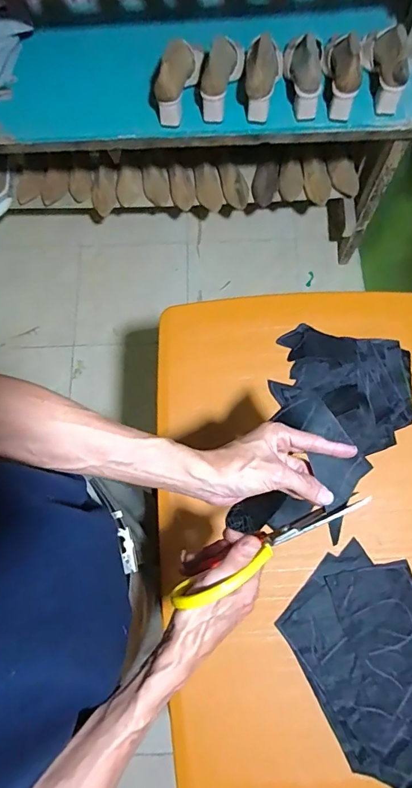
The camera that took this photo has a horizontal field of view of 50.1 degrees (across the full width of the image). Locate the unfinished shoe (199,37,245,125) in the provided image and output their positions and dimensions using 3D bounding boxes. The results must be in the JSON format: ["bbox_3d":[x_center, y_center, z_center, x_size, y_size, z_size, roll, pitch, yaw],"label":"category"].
[{"bbox_3d":[0.037,-0.751,1.041,0.090,0.087,0.189,9,74,4],"label":"unfinished shoe"}]

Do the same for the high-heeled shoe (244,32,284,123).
[{"bbox_3d":[0.130,-0.743,1.019,0.087,0.106,0.166,9,74,4],"label":"high-heeled shoe"}]

